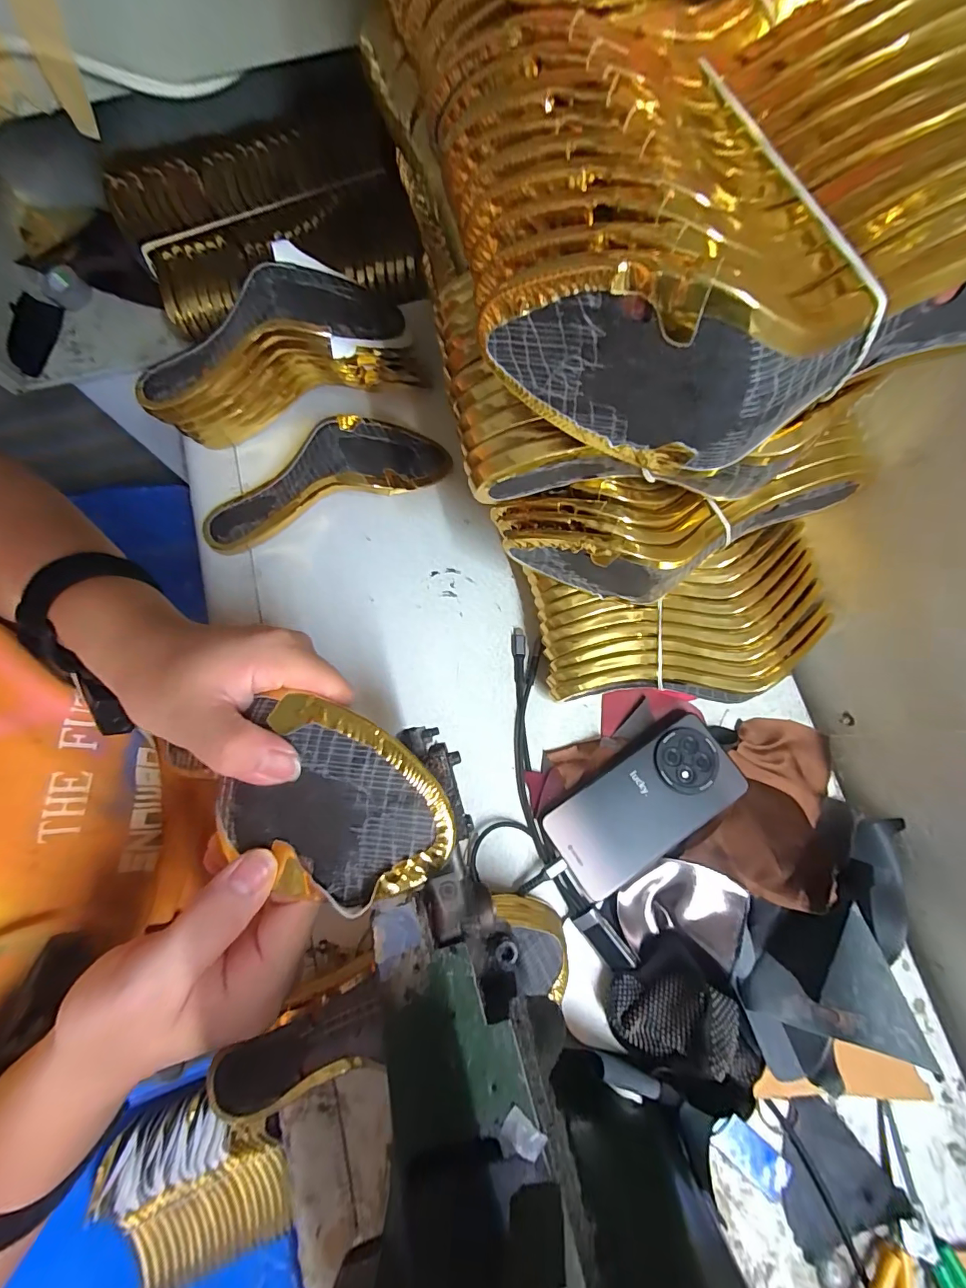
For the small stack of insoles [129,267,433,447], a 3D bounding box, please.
[{"bbox_3d":[-0.192,-0.264,0.429,0.245,0.113,0.089,-16,77,-2],"label":"small stack of insoles"}]

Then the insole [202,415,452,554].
[{"bbox_3d":[-0.156,-0.161,0.438,0.241,0.055,0.083,-14,77,-2],"label":"insole"}]

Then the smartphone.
[{"bbox_3d":[0.134,0.134,0.380,0.159,0.019,0.081,-34,78,-6],"label":"smartphone"}]

